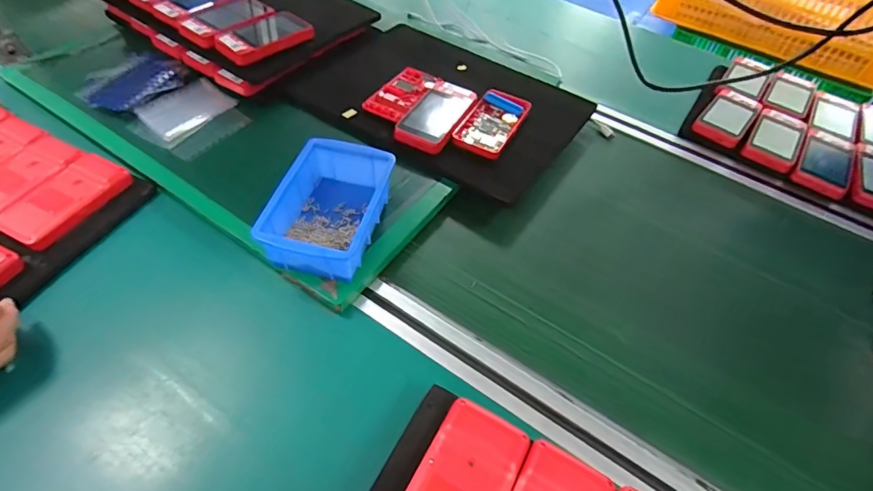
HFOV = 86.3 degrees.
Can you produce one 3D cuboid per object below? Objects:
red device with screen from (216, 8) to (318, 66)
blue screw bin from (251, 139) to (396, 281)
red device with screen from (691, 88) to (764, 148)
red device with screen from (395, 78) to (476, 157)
[{"bbox_3d":[-0.227,-0.278,0.616,0.055,0.013,0.122,46,60,4],"label":"red device with screen"},{"bbox_3d":[-0.105,-0.036,0.476,0.096,0.059,0.148,13,52,4],"label":"blue screw bin"},{"bbox_3d":[0.425,-0.190,0.674,0.063,0.013,0.127,35,57,20],"label":"red device with screen"},{"bbox_3d":[0.001,-0.166,0.598,0.068,0.018,0.135,23,53,12],"label":"red device with screen"}]

